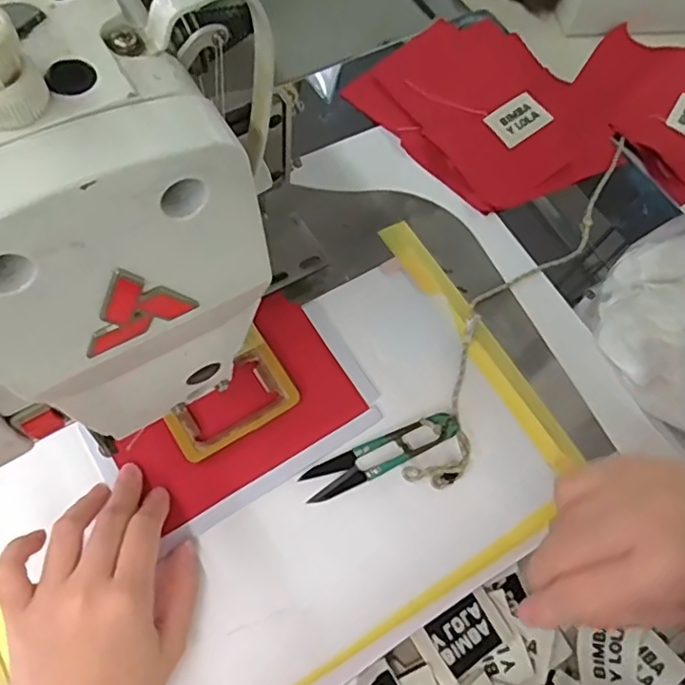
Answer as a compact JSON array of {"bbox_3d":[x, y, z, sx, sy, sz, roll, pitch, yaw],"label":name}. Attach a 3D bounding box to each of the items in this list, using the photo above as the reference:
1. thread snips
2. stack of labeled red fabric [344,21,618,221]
[{"bbox_3d":[0.025,0.070,0.384,0.103,0.007,0.022,-23,70,-15],"label":"thread snips"},{"bbox_3d":[0.125,-0.197,0.514,0.169,0.016,0.192,-39,75,-20],"label":"stack of labeled red fabric"}]

